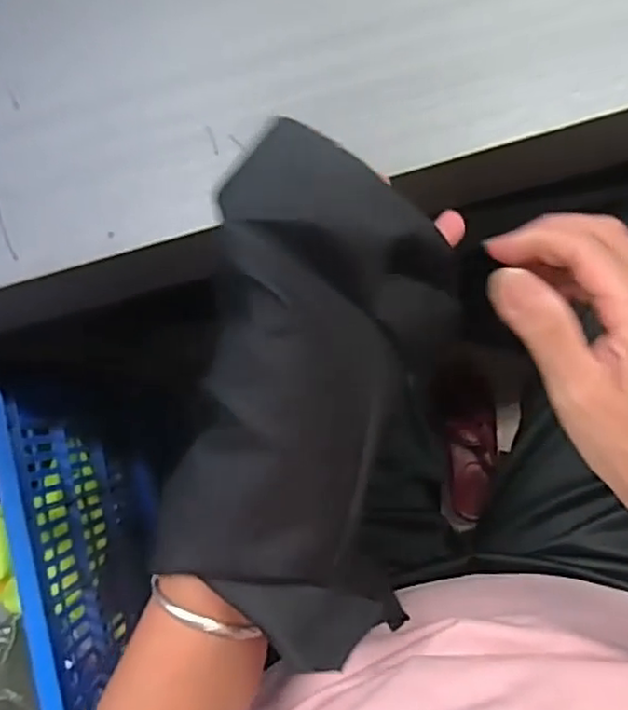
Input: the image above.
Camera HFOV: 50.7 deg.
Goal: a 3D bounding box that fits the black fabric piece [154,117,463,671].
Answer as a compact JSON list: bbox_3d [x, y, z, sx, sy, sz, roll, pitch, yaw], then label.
[{"bbox_3d":[0.004,0.022,0.298,0.115,0.032,0.217,9,97,-20],"label":"black fabric piece"}]

